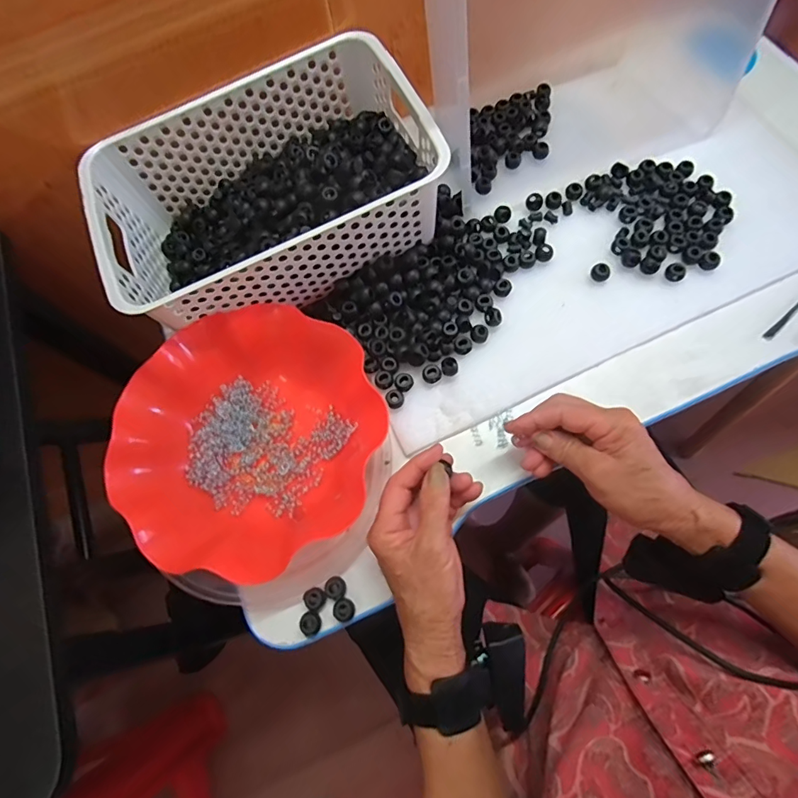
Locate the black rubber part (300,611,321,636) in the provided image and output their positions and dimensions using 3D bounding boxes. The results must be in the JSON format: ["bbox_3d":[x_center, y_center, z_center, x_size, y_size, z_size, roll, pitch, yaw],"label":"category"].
[{"bbox_3d":[-0.074,0.186,0.383,0.016,0.005,0.018,-17,70,-1],"label":"black rubber part"}]

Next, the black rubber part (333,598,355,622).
[{"bbox_3d":[-0.046,0.175,0.384,0.017,0.007,0.017,-2,70,5],"label":"black rubber part"}]

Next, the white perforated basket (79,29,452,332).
[{"bbox_3d":[-0.129,-0.203,0.458,0.309,0.107,0.206,-24,75,-4],"label":"white perforated basket"}]

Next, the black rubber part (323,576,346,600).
[{"bbox_3d":[-0.054,0.160,0.391,0.018,0.006,0.018,-2,70,5],"label":"black rubber part"}]

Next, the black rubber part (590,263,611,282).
[{"bbox_3d":[0.201,-0.127,0.459,0.018,0.010,0.018,38,78,17],"label":"black rubber part"}]

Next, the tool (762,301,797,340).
[{"bbox_3d":[0.383,-0.087,0.449,0.097,0.004,0.007,-42,72,-9],"label":"tool"}]

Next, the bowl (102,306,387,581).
[{"bbox_3d":[-0.128,0.035,0.411,0.220,0.063,0.228,-2,70,5],"label":"bowl"}]

